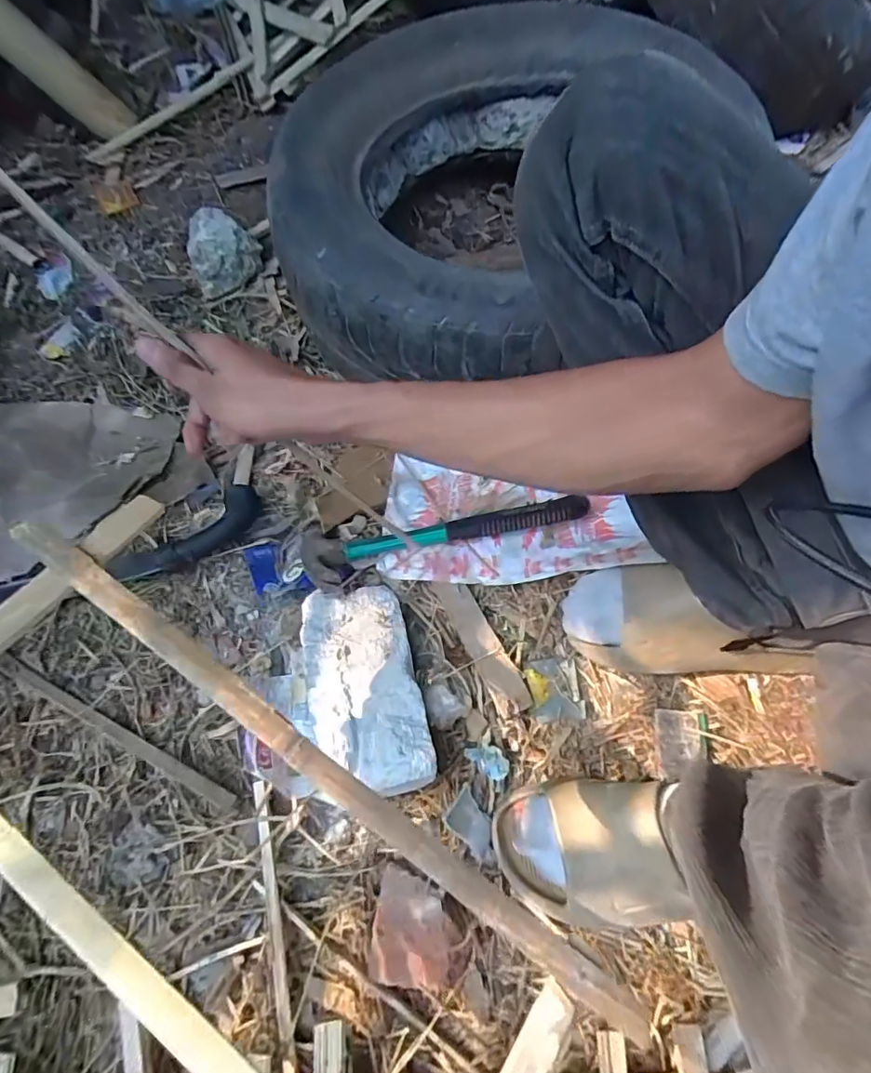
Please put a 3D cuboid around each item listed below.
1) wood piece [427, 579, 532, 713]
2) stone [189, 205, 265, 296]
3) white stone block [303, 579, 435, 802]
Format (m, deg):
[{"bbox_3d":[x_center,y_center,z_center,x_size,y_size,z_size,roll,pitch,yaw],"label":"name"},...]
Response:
[{"bbox_3d":[0.047,0.108,0.555,0.036,0.015,0.158,-26,71,-8],"label":"wood piece"},{"bbox_3d":[-0.315,-0.427,0.782,0.104,0.056,0.102,-21,70,-7],"label":"stone"},{"bbox_3d":[-0.069,0.145,0.517,0.101,0.054,0.198,-14,69,-4],"label":"white stone block"}]

